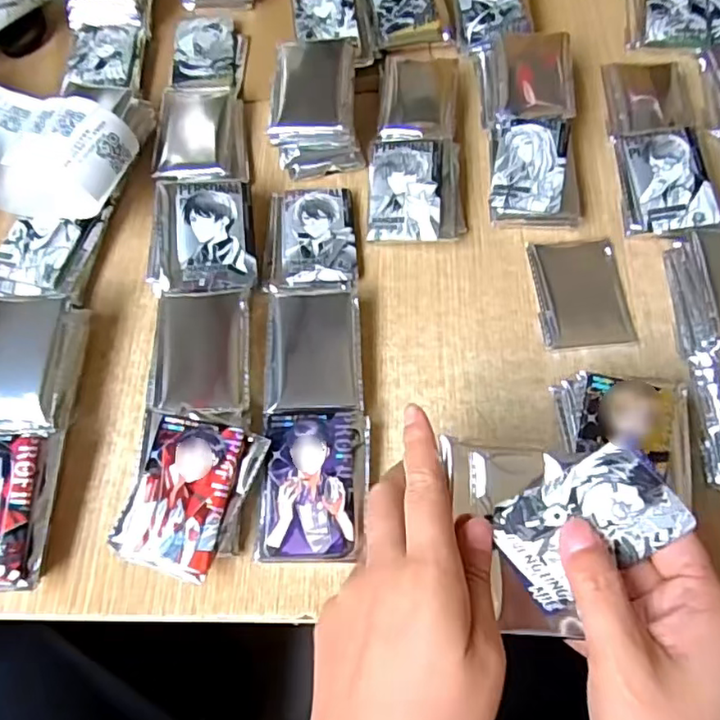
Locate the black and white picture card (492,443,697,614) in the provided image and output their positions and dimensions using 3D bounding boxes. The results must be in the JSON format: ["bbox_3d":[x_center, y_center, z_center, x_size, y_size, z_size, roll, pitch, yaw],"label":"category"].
[{"bbox_3d":[0.108,0.077,0.291,0.081,0.006,0.057,-37,80,10],"label":"black and white picture card"}]

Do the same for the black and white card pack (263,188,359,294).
[{"bbox_3d":[-0.036,-0.089,0.451,0.066,0.011,0.091,-1,64,-2],"label":"black and white card pack"}]

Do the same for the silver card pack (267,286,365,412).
[{"bbox_3d":[-0.031,-0.007,0.407,0.062,0.018,0.097,0,64,-2],"label":"silver card pack"}]

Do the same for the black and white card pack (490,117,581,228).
[{"bbox_3d":[0.134,-0.145,0.469,0.064,0.034,0.083,4,64,0],"label":"black and white card pack"}]

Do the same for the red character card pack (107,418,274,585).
[{"bbox_3d":[-0.101,0.077,0.350,0.064,0.010,0.088,17,72,6],"label":"red character card pack"}]

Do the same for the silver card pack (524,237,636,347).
[{"bbox_3d":[0.161,-0.052,0.440,0.066,0.010,0.091,-3,64,-3],"label":"silver card pack"}]

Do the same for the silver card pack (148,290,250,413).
[{"bbox_3d":[-0.107,-0.003,0.401,0.066,0.021,0.083,-2,64,-3],"label":"silver card pack"}]

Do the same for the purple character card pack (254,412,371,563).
[{"bbox_3d":[-0.027,0.076,0.366,0.063,0.022,0.088,4,64,0],"label":"purple character card pack"}]

